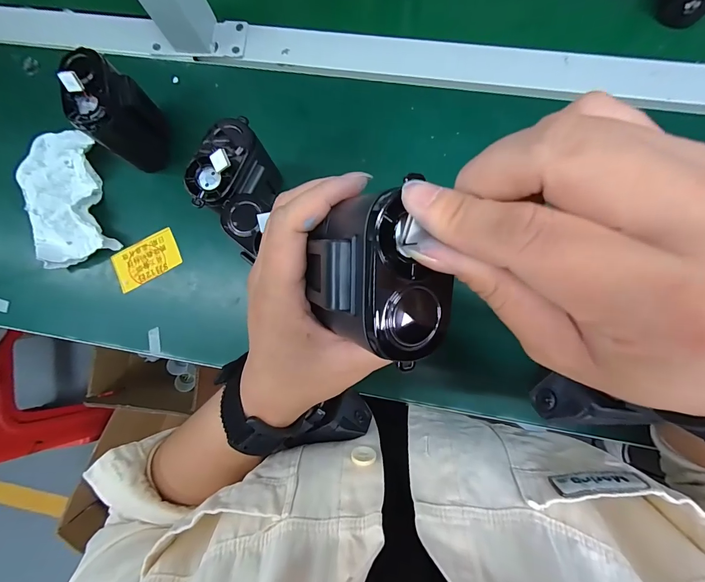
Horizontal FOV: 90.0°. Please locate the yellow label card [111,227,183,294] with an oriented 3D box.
[{"bbox_3d":[-0.199,-0.030,0.341,0.064,0.004,0.039,-26,87,-1],"label":"yellow label card"}]

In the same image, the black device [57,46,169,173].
[{"bbox_3d":[-0.203,-0.154,0.309,0.056,0.092,0.061,-44,83,-1],"label":"black device"}]

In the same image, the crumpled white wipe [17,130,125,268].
[{"bbox_3d":[-0.278,-0.089,0.344,0.078,0.027,0.127,-12,83,3],"label":"crumpled white wipe"}]

